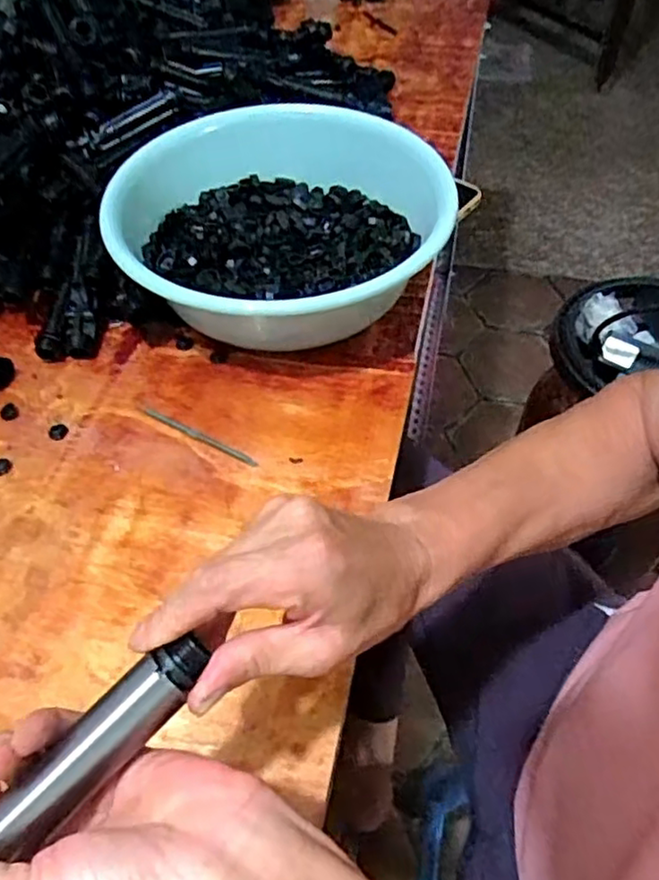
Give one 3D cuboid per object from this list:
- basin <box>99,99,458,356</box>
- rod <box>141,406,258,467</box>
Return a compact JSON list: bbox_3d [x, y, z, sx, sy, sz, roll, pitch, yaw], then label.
[{"bbox_3d":[-0.037,-0.184,0.598,0.282,0.117,0.282,-1,51,1],"label":"basin"},{"bbox_3d":[-0.105,-0.004,0.517,0.111,0.005,0.008,23,56,19],"label":"rod"}]

